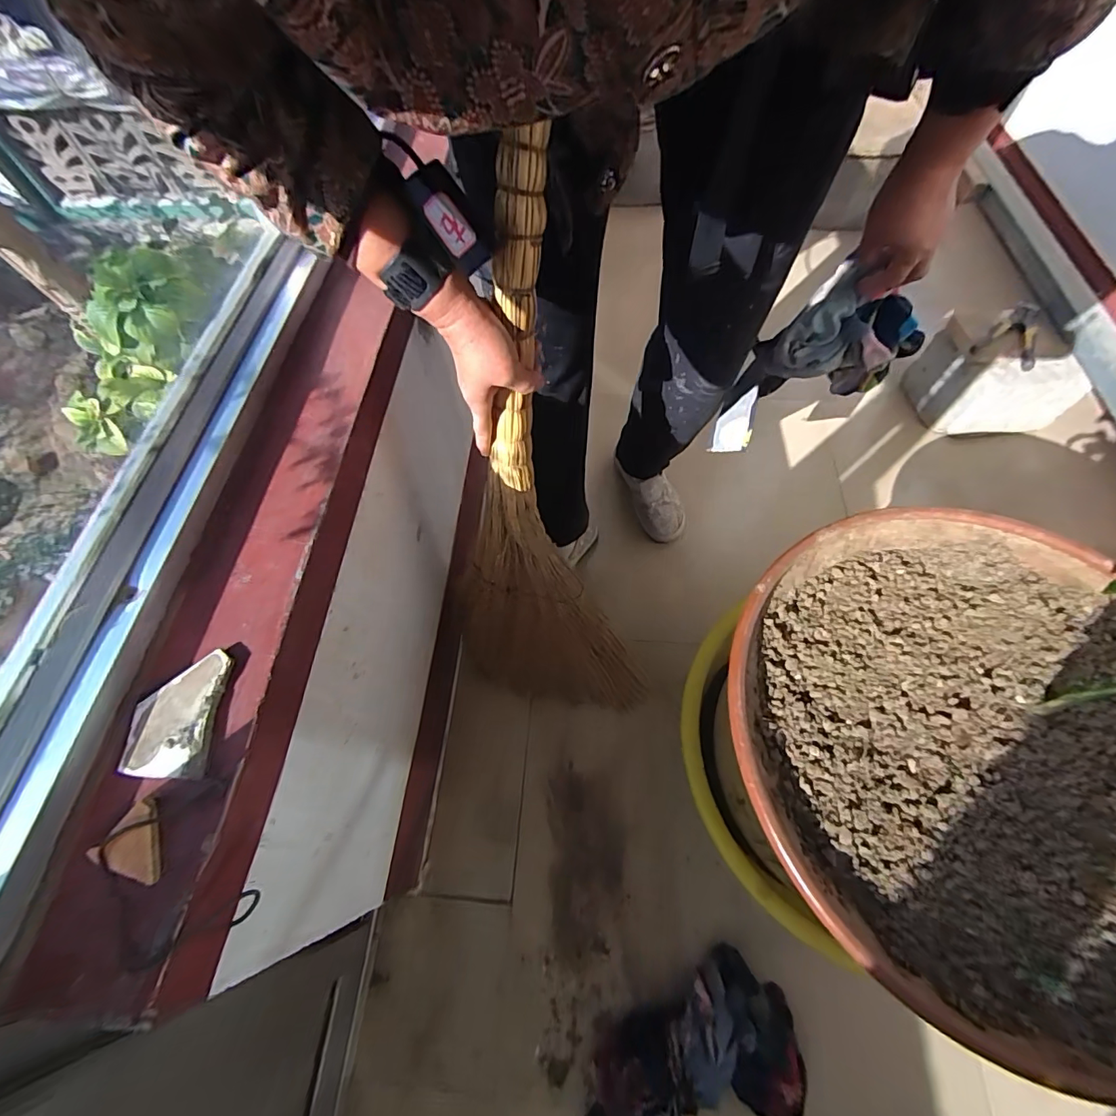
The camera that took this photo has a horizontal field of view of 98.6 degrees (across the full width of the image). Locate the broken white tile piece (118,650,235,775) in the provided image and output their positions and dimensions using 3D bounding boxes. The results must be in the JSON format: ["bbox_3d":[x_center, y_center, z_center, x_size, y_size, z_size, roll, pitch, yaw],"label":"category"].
[{"bbox_3d":[-0.266,0.109,0.334,0.057,0.007,0.080,-5,62,1],"label":"broken white tile piece"}]

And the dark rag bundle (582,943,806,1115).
[{"bbox_3d":[0.154,0.615,0.582,0.283,0.059,0.162,-17,63,-6],"label":"dark rag bundle"}]

